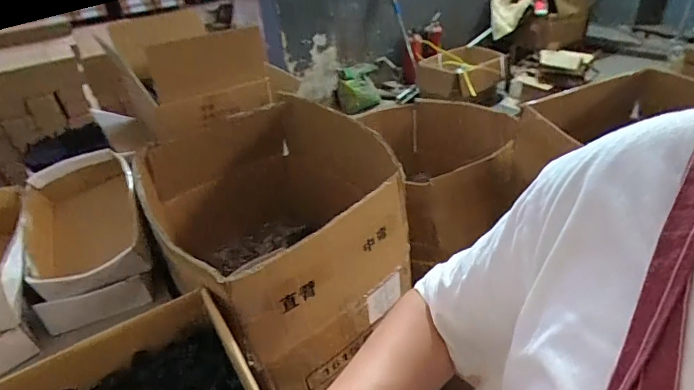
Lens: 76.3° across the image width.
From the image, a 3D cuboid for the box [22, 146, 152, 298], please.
[{"bbox_3d":[-0.408,0.076,0.720,0.167,0.199,0.242,-18,37,-17],"label":"box"}]

